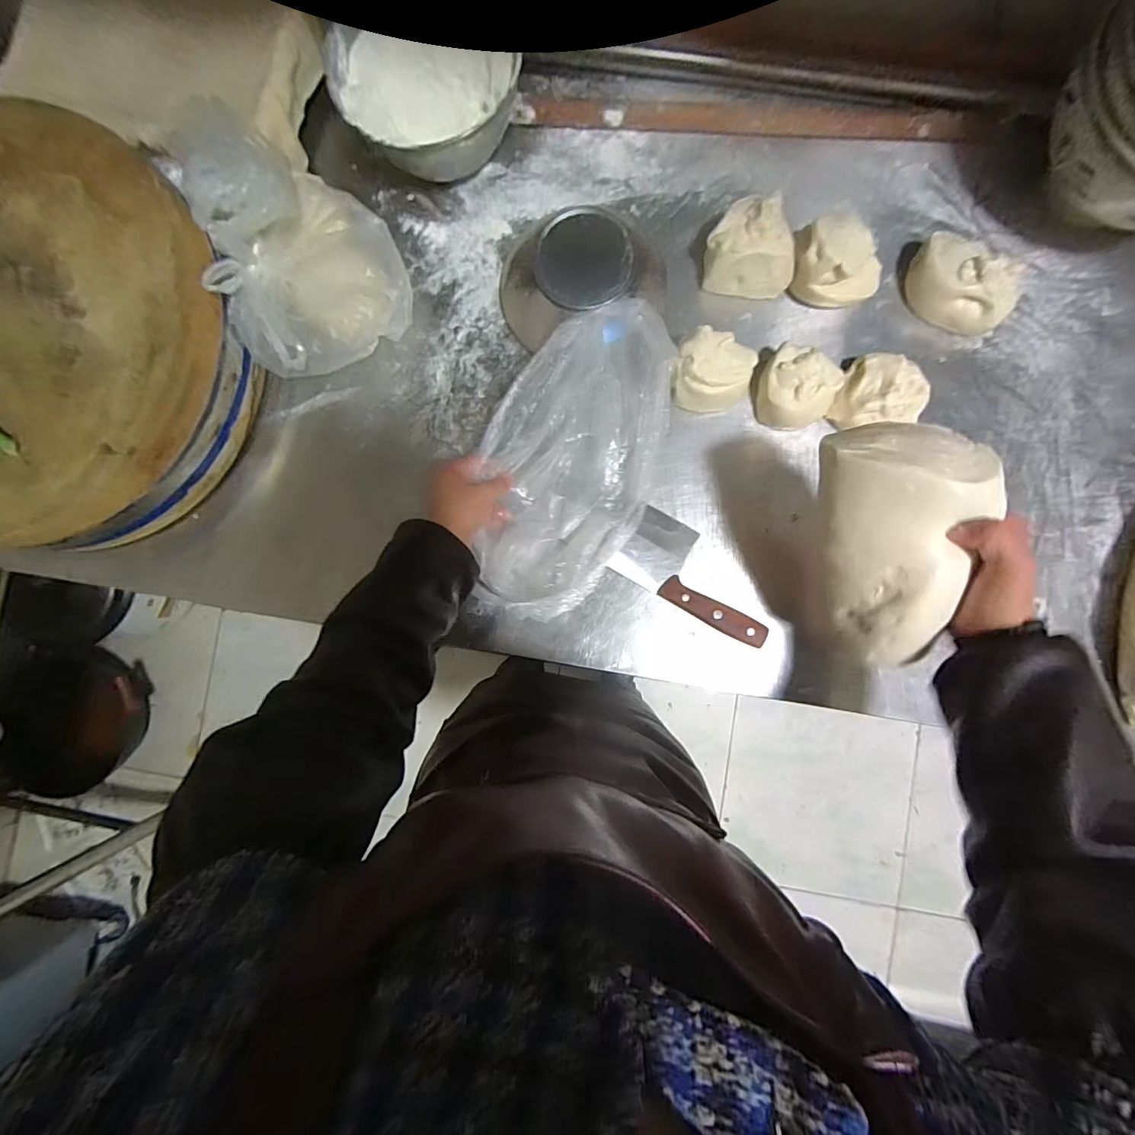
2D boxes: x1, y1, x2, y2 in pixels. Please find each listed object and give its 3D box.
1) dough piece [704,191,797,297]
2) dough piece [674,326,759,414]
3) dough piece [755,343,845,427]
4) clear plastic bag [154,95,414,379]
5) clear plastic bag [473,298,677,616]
[{"bbox_3d":[0.206,-0.360,0.532,0.098,0.068,0.078,3,88,3],"label":"dough piece"},{"bbox_3d":[0.163,-0.220,0.533,0.089,0.052,0.078,4,88,3],"label":"dough piece"},{"bbox_3d":[0.255,-0.197,0.531,0.085,0.045,0.078,0,87,2],"label":"dough piece"},{"bbox_3d":[-0.296,-0.331,0.512,0.197,0.154,0.211,-41,86,0],"label":"clear plastic bag"},{"bbox_3d":[0.006,-0.116,0.526,0.181,0.071,0.316,29,89,3],"label":"clear plastic bag"}]

